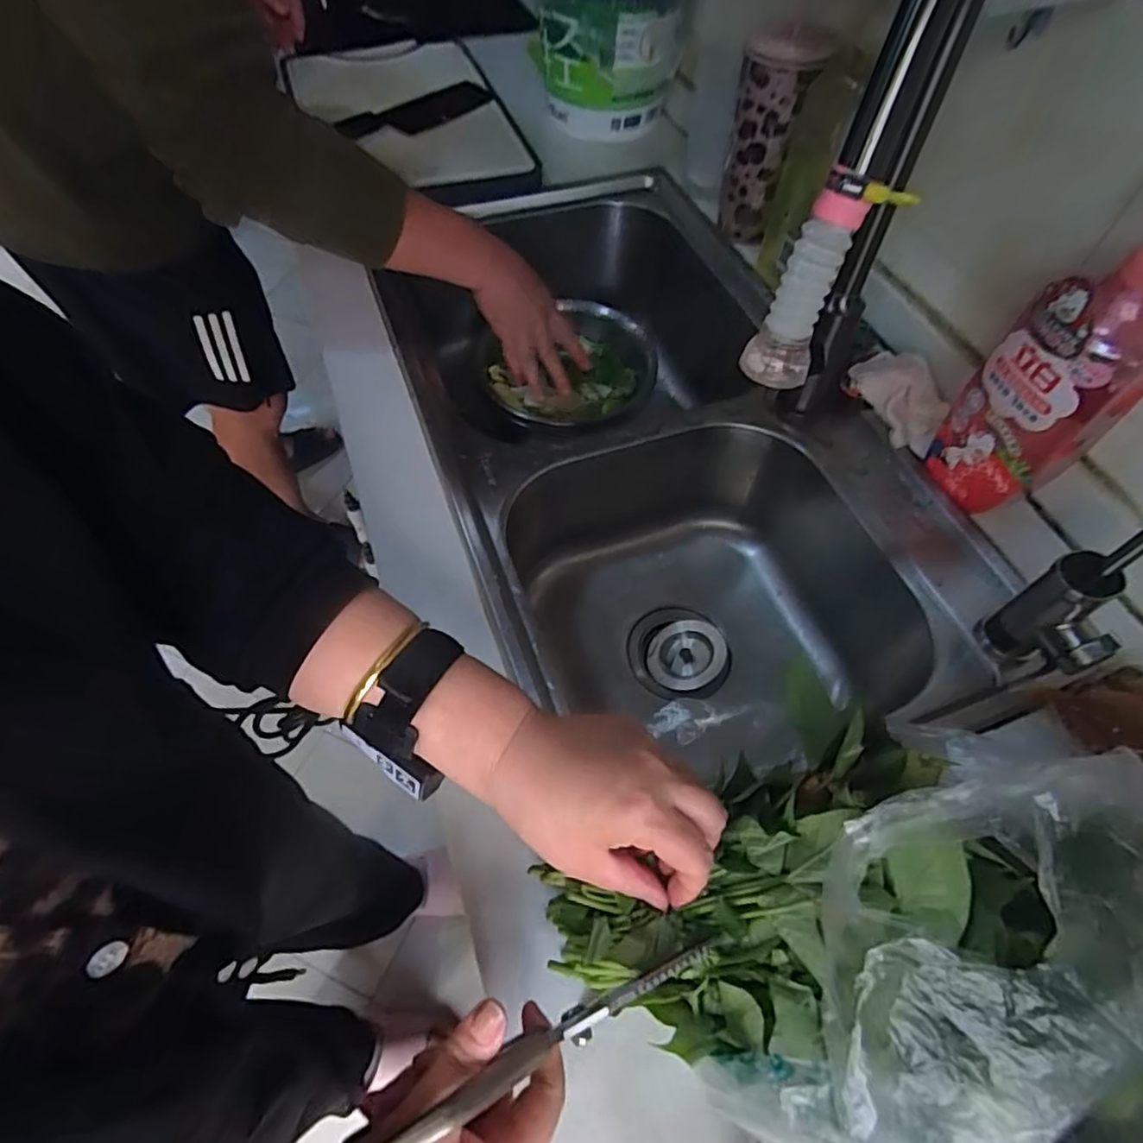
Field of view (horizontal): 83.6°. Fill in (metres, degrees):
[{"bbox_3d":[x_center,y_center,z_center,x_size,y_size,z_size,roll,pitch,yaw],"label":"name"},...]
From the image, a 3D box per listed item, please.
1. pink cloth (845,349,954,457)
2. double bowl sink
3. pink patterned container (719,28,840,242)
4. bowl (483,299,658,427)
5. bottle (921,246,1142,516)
[{"bbox_3d":[0.329,-0.170,0.632,0.078,0.029,0.103,-27,93,-9],"label":"pink cloth"},{"bbox_3d":[0.060,-0.151,0.738,0.423,0.192,0.756,-16,59,-11],"label":"double bowl sink"},{"bbox_3d":[0.219,-0.481,0.721,0.084,0.203,0.090,21,60,12],"label":"pink patterned container"},{"bbox_3d":[0.013,-0.257,0.835,0.216,0.059,0.201,0,58,-1],"label":"bowl"},{"bbox_3d":[0.373,-0.152,0.488,0.055,0.252,0.099,-21,60,-14],"label":"bottle"}]

